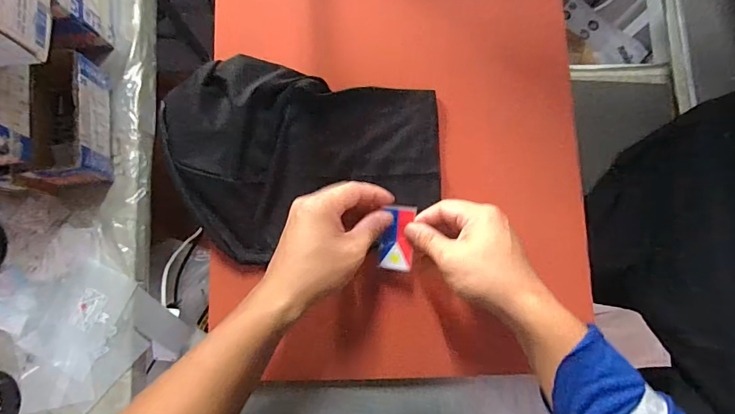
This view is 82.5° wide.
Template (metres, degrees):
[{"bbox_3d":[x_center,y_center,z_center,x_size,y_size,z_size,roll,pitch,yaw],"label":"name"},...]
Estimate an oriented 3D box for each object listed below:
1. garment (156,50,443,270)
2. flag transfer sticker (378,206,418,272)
[{"bbox_3d":[-0.069,-0.060,0.449,0.301,0.051,0.212,-11,82,-2],"label":"garment"},{"bbox_3d":[0.030,0.031,0.414,0.033,0.008,0.067,6,108,2],"label":"flag transfer sticker"}]

